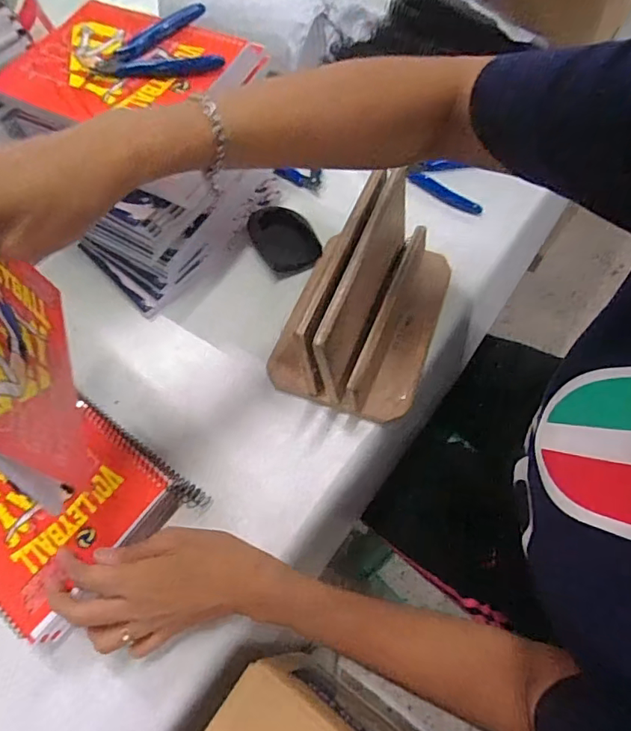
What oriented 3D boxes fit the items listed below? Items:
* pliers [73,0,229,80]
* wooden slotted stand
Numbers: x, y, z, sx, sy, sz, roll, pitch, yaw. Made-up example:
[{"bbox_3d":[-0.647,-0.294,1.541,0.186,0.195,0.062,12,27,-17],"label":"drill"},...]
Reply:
[{"bbox_3d":[-0.150,-0.277,0.449,0.121,0.015,0.091,-19,62,-3],"label":"pliers"},{"bbox_3d":[0.043,-0.071,0.471,0.144,0.113,0.197,15,65,14],"label":"wooden slotted stand"}]

